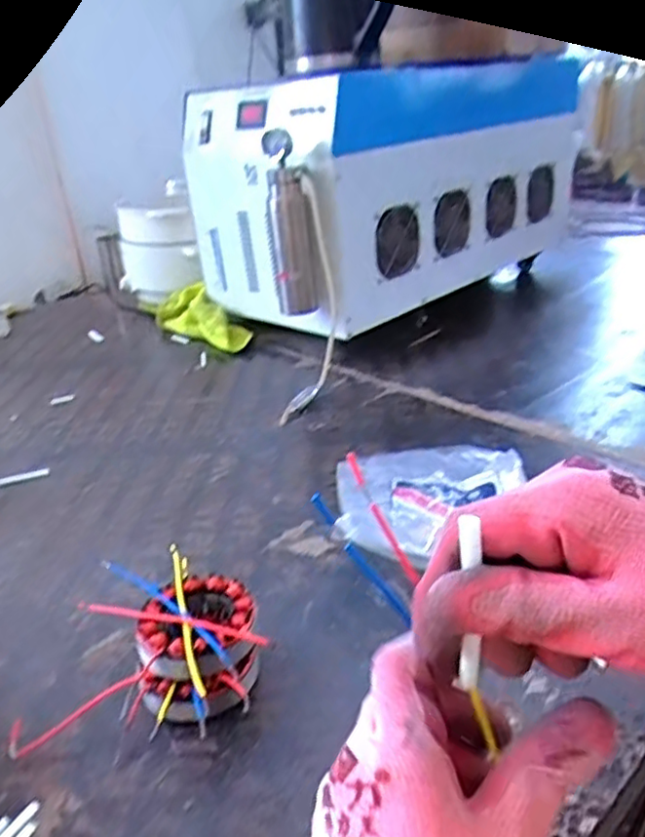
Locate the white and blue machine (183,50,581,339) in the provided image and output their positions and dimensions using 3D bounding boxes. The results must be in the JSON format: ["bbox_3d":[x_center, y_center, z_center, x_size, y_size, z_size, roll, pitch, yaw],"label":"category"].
[{"bbox_3d":[0.144,-0.473,1.320,0.399,0.373,0.815,19,35,40],"label":"white and blue machine"}]

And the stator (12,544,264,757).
[{"bbox_3d":[-0.126,0.177,0.488,0.173,0.069,0.129,-2,26,5],"label":"stator"}]

